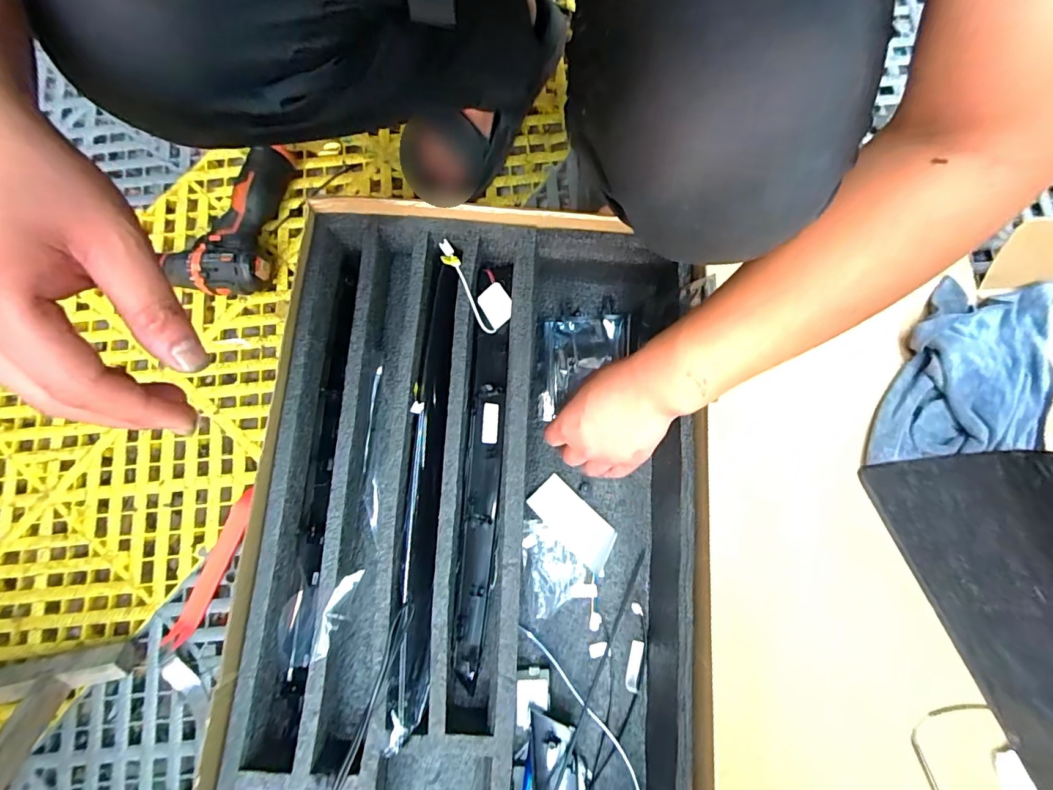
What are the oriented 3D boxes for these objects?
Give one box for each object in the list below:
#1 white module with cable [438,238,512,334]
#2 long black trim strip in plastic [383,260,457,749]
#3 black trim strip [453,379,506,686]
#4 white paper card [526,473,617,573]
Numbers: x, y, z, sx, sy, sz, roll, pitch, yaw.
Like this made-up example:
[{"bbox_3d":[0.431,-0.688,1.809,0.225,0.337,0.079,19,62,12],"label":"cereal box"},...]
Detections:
[{"bbox_3d":[-0.053,-0.118,0.492,0.102,0.018,0.055,48,54,-15],"label":"white module with cable"},{"bbox_3d":[-0.098,0.079,0.450,0.033,0.030,0.426,1,79,3],"label":"long black trim strip in plastic"},{"bbox_3d":[-0.048,0.130,0.462,0.036,0.021,0.283,2,79,3],"label":"black trim strip"},{"bbox_3d":[0.052,0.139,0.517,0.104,0.006,0.048,44,84,9],"label":"white paper card"}]

